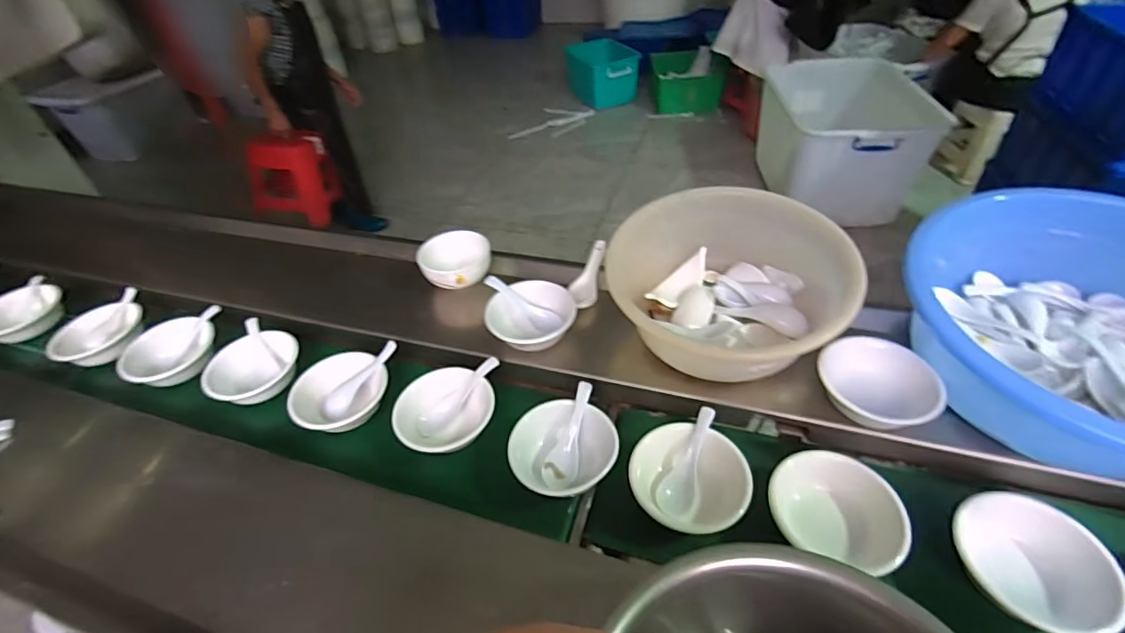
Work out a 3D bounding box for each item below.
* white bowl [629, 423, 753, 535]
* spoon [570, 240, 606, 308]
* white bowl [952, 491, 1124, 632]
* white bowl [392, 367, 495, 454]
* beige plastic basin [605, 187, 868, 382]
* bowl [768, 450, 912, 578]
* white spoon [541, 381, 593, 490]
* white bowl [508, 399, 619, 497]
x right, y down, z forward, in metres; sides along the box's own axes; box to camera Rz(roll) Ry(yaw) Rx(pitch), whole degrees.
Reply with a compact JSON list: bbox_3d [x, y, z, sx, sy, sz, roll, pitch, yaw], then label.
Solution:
[{"bbox_3d":[0.126,0.161,0.514,0.116,0.042,0.105,5,40,9],"label":"white bowl"},{"bbox_3d":[0.037,-0.058,0.699,0.034,0.022,0.115,9,57,13],"label":"spoon"},{"bbox_3d":[0.397,0.209,0.433,0.107,0.049,0.122,-16,41,-17],"label":"white bowl"},{"bbox_3d":[-0.135,0.113,0.602,0.113,0.049,0.105,-1,39,1],"label":"white bowl"},{"bbox_3d":[0.193,-0.037,0.612,0.271,0.110,0.265,-2,51,5],"label":"beige plastic basin"},{"bbox_3d":[0.253,0.183,0.475,0.108,0.048,0.114,16,43,21],"label":"bowl"},{"bbox_3d":[0.009,0.128,0.552,0.032,0.020,0.116,12,69,16],"label":"white spoon"},{"bbox_3d":[-0.001,0.138,0.546,0.119,0.048,0.096,0,39,2],"label":"white bowl"}]

